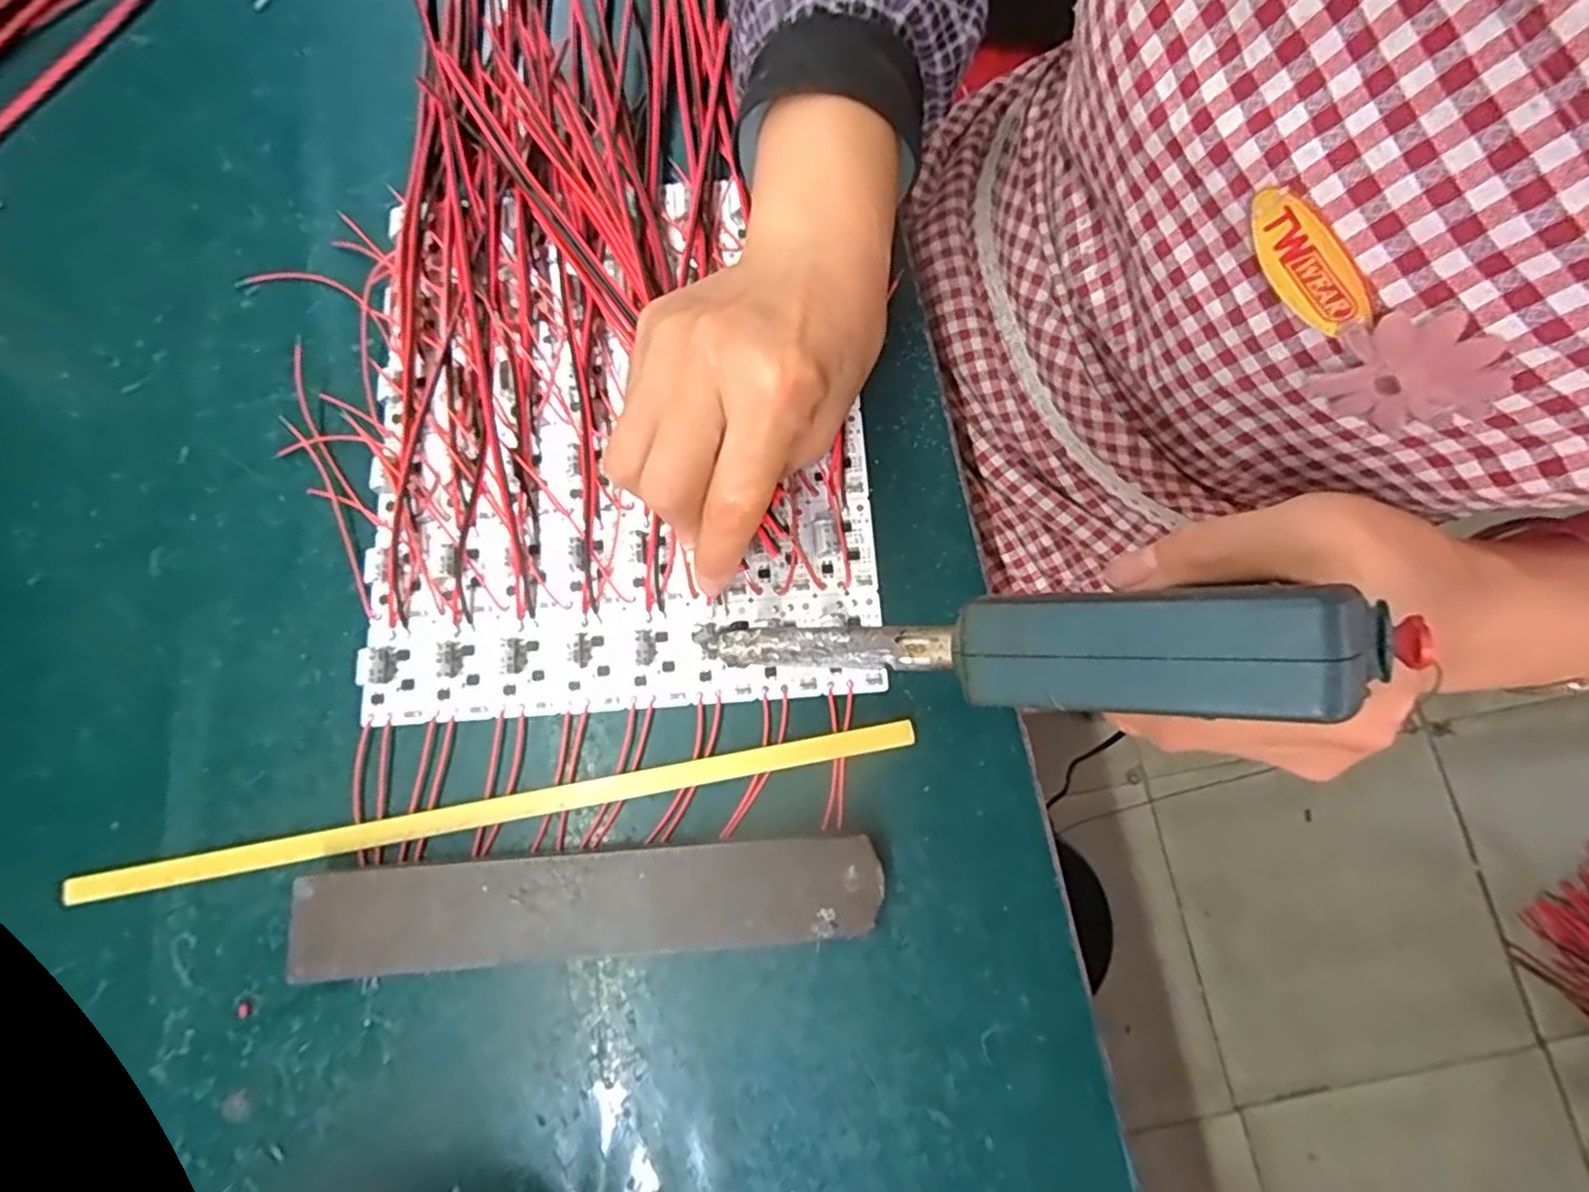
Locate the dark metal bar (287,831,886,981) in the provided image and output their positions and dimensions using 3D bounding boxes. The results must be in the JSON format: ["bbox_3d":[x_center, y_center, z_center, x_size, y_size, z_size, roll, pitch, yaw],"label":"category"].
[{"bbox_3d":[-0.071,0.107,0.250,0.198,0.017,0.035,-4,78,0],"label":"dark metal bar"}]

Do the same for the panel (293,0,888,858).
[{"bbox_3d":[-0.097,-0.171,0.316,0.227,0.021,0.500,-5,79,0],"label":"panel"}]

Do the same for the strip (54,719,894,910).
[{"bbox_3d":[-0.110,0.080,0.261,0.308,0.004,0.011,-11,75,-1],"label":"strip"}]

